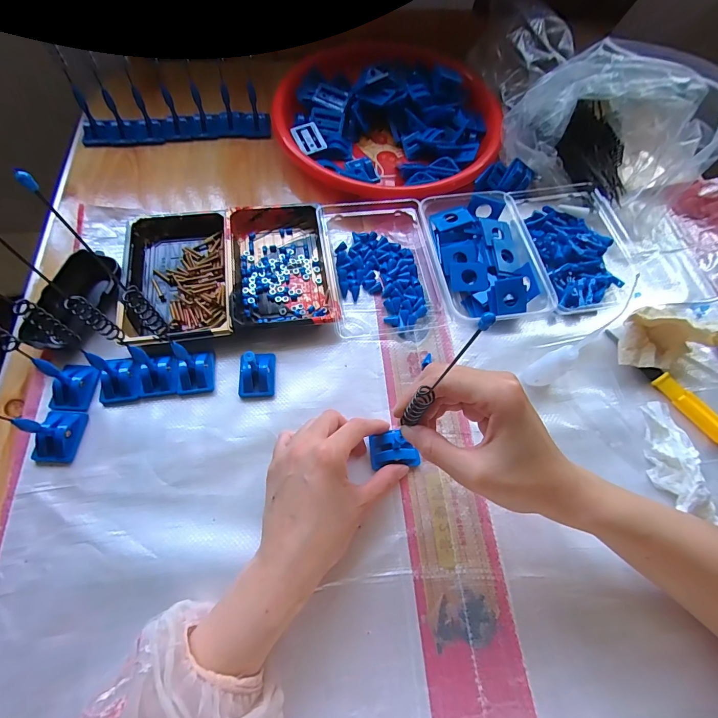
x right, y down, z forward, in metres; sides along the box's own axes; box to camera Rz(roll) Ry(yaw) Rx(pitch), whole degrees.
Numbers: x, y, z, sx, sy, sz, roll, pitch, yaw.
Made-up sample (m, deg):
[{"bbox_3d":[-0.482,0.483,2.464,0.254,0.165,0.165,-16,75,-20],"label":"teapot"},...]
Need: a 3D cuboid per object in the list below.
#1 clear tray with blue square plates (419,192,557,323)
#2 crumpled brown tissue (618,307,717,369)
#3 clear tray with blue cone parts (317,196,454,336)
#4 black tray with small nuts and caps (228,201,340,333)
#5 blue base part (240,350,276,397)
[{"bbox_3d":[0.135,-0.114,0.422,0.109,0.033,0.158,-8,66,-7],"label":"clear tray with blue square plates"},{"bbox_3d":[0.301,-0.025,0.380,0.093,0.057,0.059,-17,67,-10],"label":"crumpled brown tissue"},{"bbox_3d":[0.024,-0.108,0.420,0.118,0.028,0.167,-8,66,-7],"label":"clear tray with blue cone parts"},{"bbox_3d":[-0.088,-0.102,0.415,0.102,0.023,0.160,-8,66,-7],"label":"black tray with small nuts and caps"},{"bbox_3d":[-0.098,0.008,0.357,0.033,0.043,0.045,-3,65,-4],"label":"blue base part"}]

